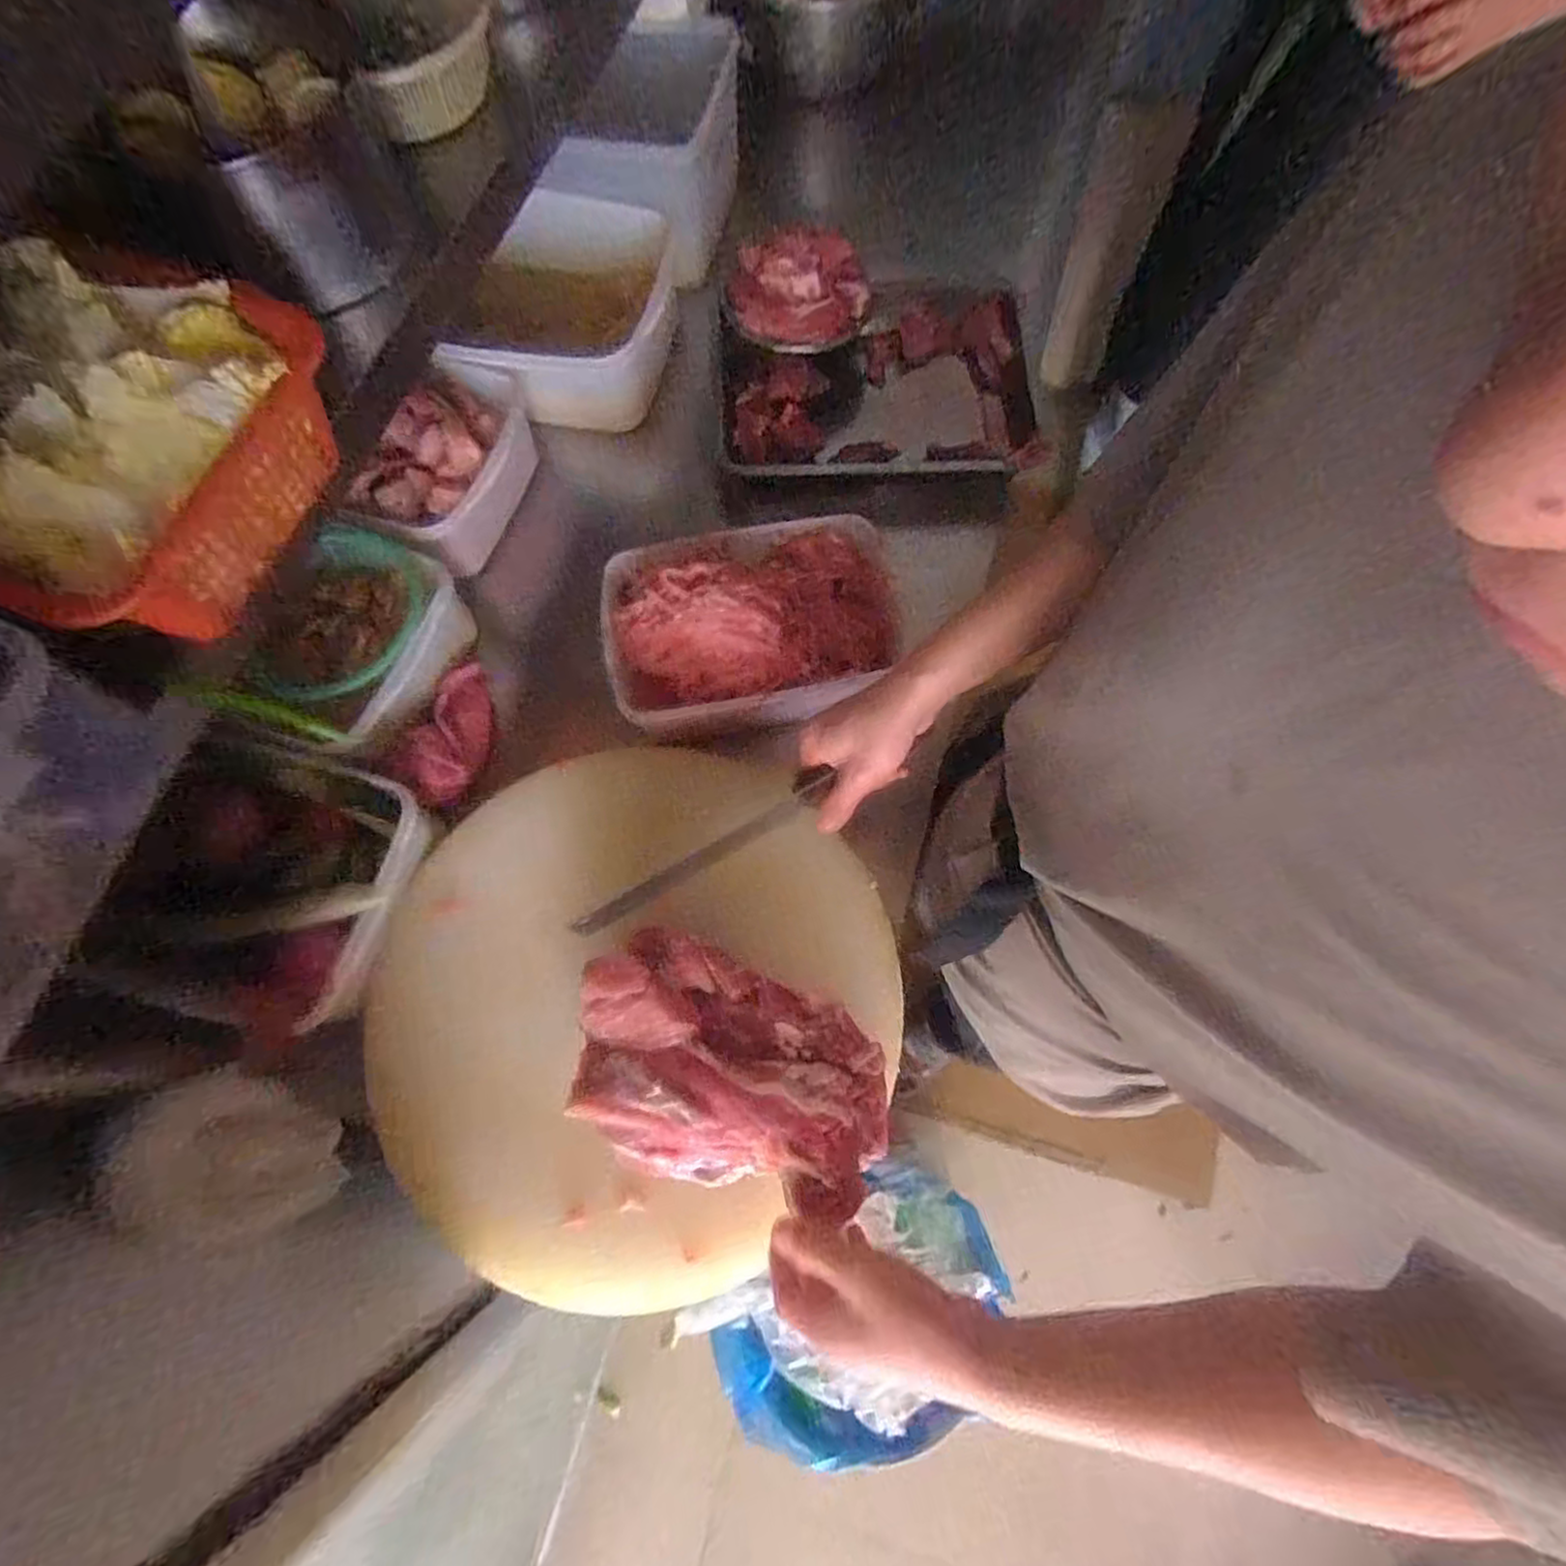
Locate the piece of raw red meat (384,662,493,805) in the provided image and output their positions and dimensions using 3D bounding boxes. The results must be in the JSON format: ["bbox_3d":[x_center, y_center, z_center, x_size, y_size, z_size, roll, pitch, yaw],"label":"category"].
[{"bbox_3d":[-0.301,-0.049,0.651,0.064,0.051,0.141,17,73,7],"label":"piece of raw red meat"}]

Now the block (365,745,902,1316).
[{"bbox_3d":[-0.119,0.171,0.577,0.408,0.068,0.404,0,72,1],"label":"block"}]

